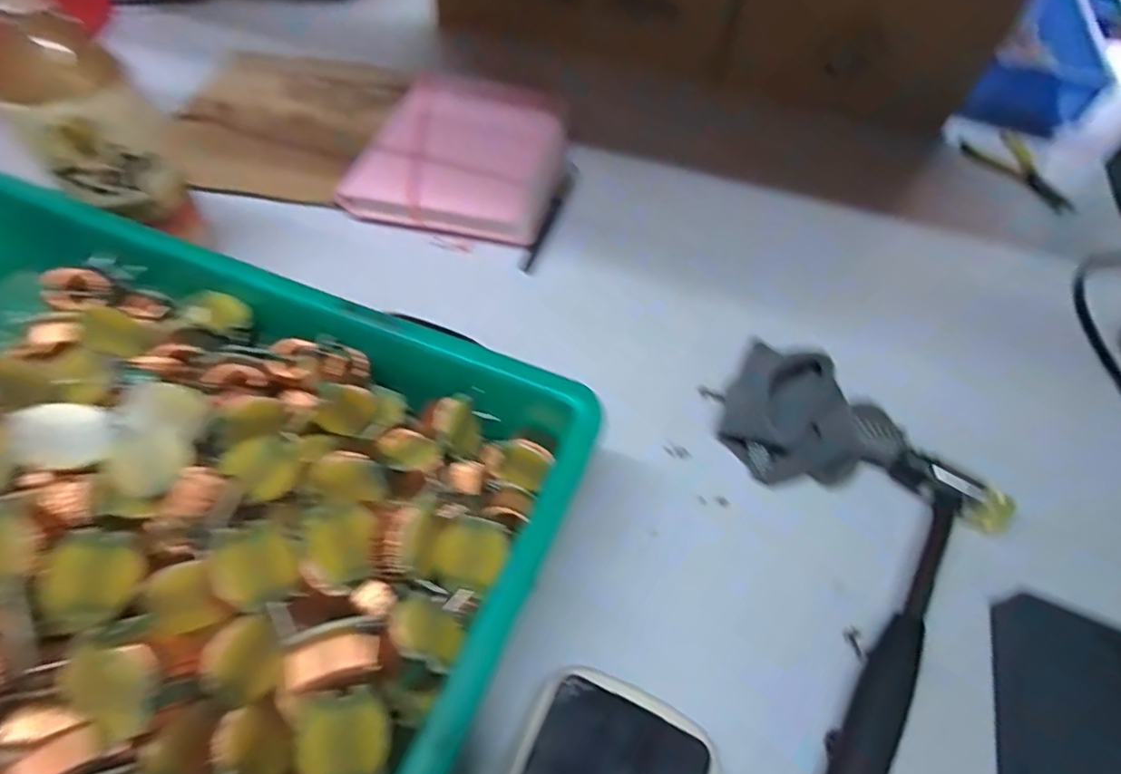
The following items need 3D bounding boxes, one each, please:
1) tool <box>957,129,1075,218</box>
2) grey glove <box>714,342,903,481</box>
[{"bbox_3d":[0.458,-0.215,0.556,0.053,0.011,0.128,-4,54,-8],"label":"tool"},{"bbox_3d":[0.155,0.017,0.342,0.109,0.035,0.077,4,53,-2],"label":"grey glove"}]

